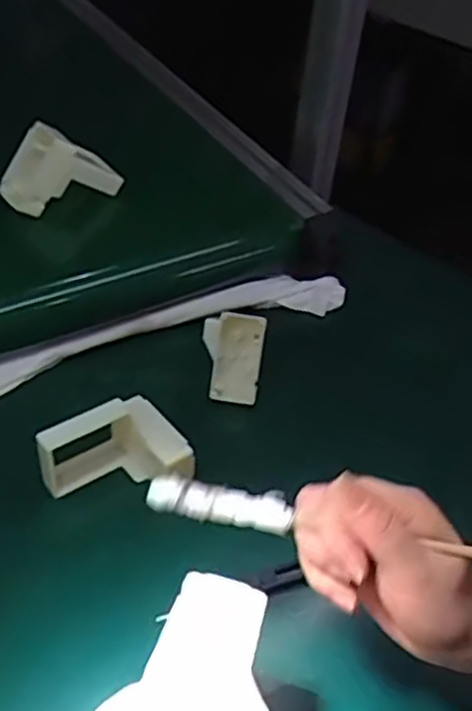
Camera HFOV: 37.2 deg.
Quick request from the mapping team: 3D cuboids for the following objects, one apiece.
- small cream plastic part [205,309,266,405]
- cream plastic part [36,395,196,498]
[{"bbox_3d":[-0.004,0.001,0.630,0.053,0.078,0.017,9,7,3],"label":"small cream plastic part"},{"bbox_3d":[-0.092,0.071,0.558,0.116,0.058,0.064,2,40,-5],"label":"cream plastic part"}]

